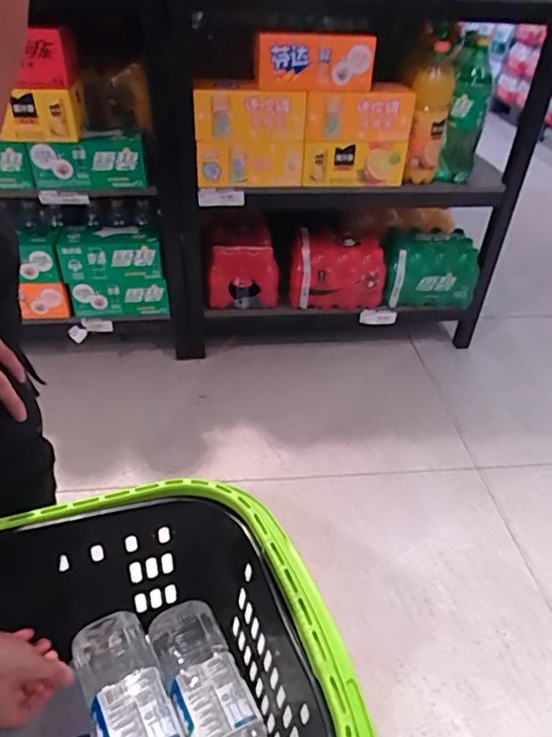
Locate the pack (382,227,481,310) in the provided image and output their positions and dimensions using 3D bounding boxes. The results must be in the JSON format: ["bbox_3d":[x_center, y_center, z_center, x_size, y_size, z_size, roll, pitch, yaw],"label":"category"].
[{"bbox_3d":[0.422,-0.285,1.503,0.249,0.168,0.184,3,38,1],"label":"pack"}]

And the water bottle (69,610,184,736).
[{"bbox_3d":[-0.156,0.382,0.587,0.082,0.063,0.224,-21,44,-26],"label":"water bottle"}]

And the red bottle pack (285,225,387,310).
[{"bbox_3d":[0.164,-0.275,1.463,0.251,0.162,0.172,2,38,0],"label":"red bottle pack"}]

